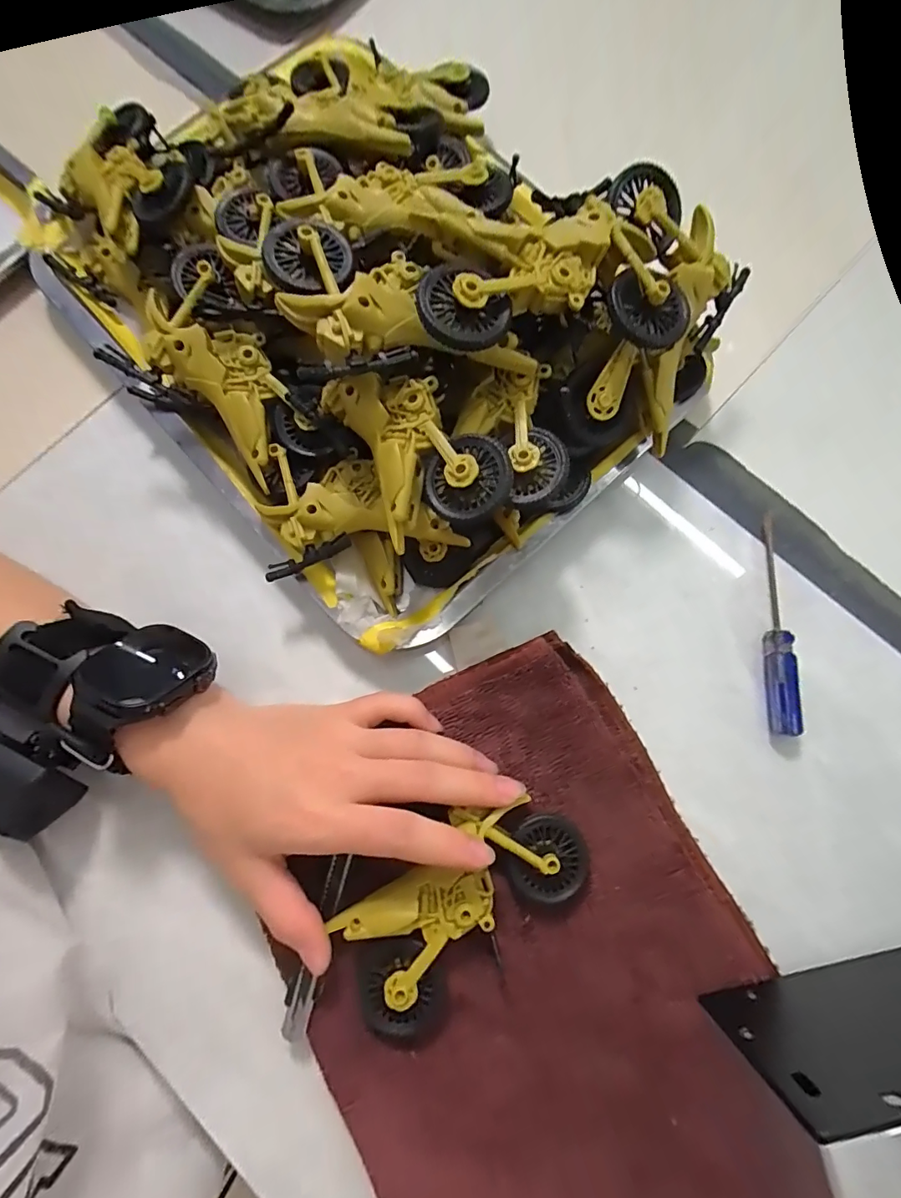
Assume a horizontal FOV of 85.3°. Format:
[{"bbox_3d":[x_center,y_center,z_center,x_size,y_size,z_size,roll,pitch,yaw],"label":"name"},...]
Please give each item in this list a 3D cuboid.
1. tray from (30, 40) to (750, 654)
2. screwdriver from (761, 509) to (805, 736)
[{"bbox_3d":[-0.049,-0.176,0.258,0.264,0.102,0.345,-38,79,-9],"label":"tray"},{"bbox_3d":[0.176,0.012,0.261,0.014,0.009,0.118,6,76,1],"label":"screwdriver"}]

